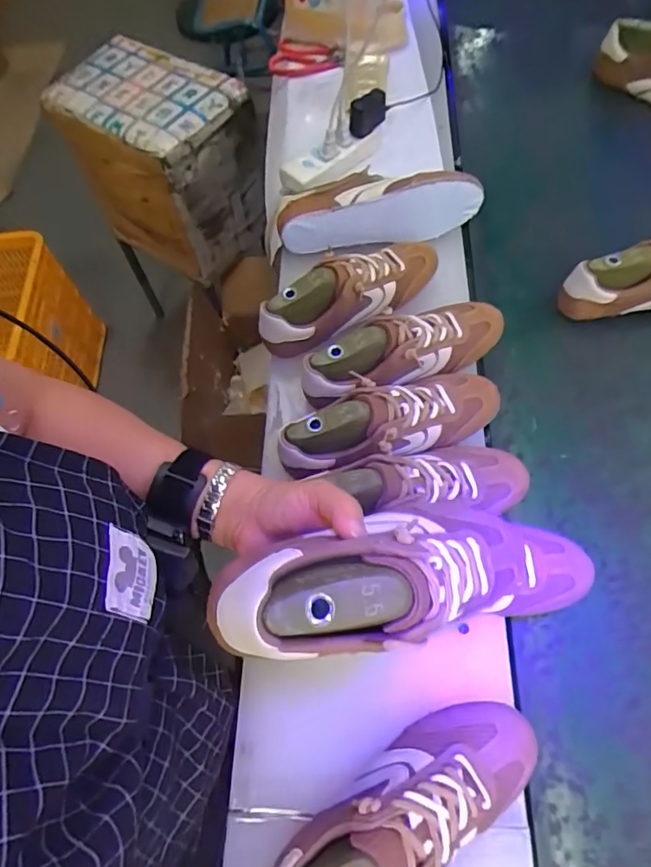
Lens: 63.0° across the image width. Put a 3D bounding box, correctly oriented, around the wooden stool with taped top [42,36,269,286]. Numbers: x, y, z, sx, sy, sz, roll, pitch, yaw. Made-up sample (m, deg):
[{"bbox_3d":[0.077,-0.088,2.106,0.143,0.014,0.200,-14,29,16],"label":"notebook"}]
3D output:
[{"bbox_3d":[-0.356,-0.603,1.208,0.375,0.375,0.240,30,72,18],"label":"wooden stool with taped top"}]

